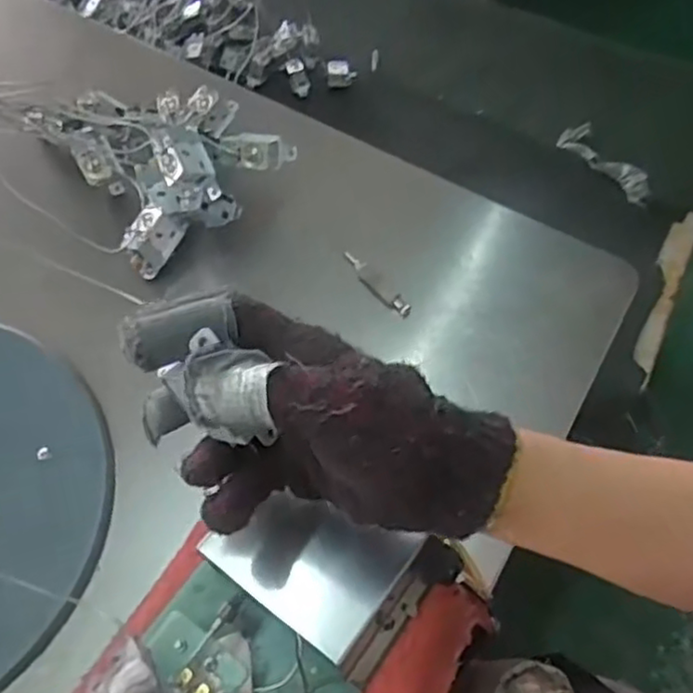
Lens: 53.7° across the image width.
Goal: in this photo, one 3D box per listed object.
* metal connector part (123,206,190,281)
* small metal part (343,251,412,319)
[{"bbox_3d":[-0.167,-0.098,0.602,0.032,0.039,0.068,26,65,13],"label":"metal connector part"},{"bbox_3d":[0.026,-0.056,0.604,0.016,0.010,0.081,-34,67,-16],"label":"small metal part"}]

